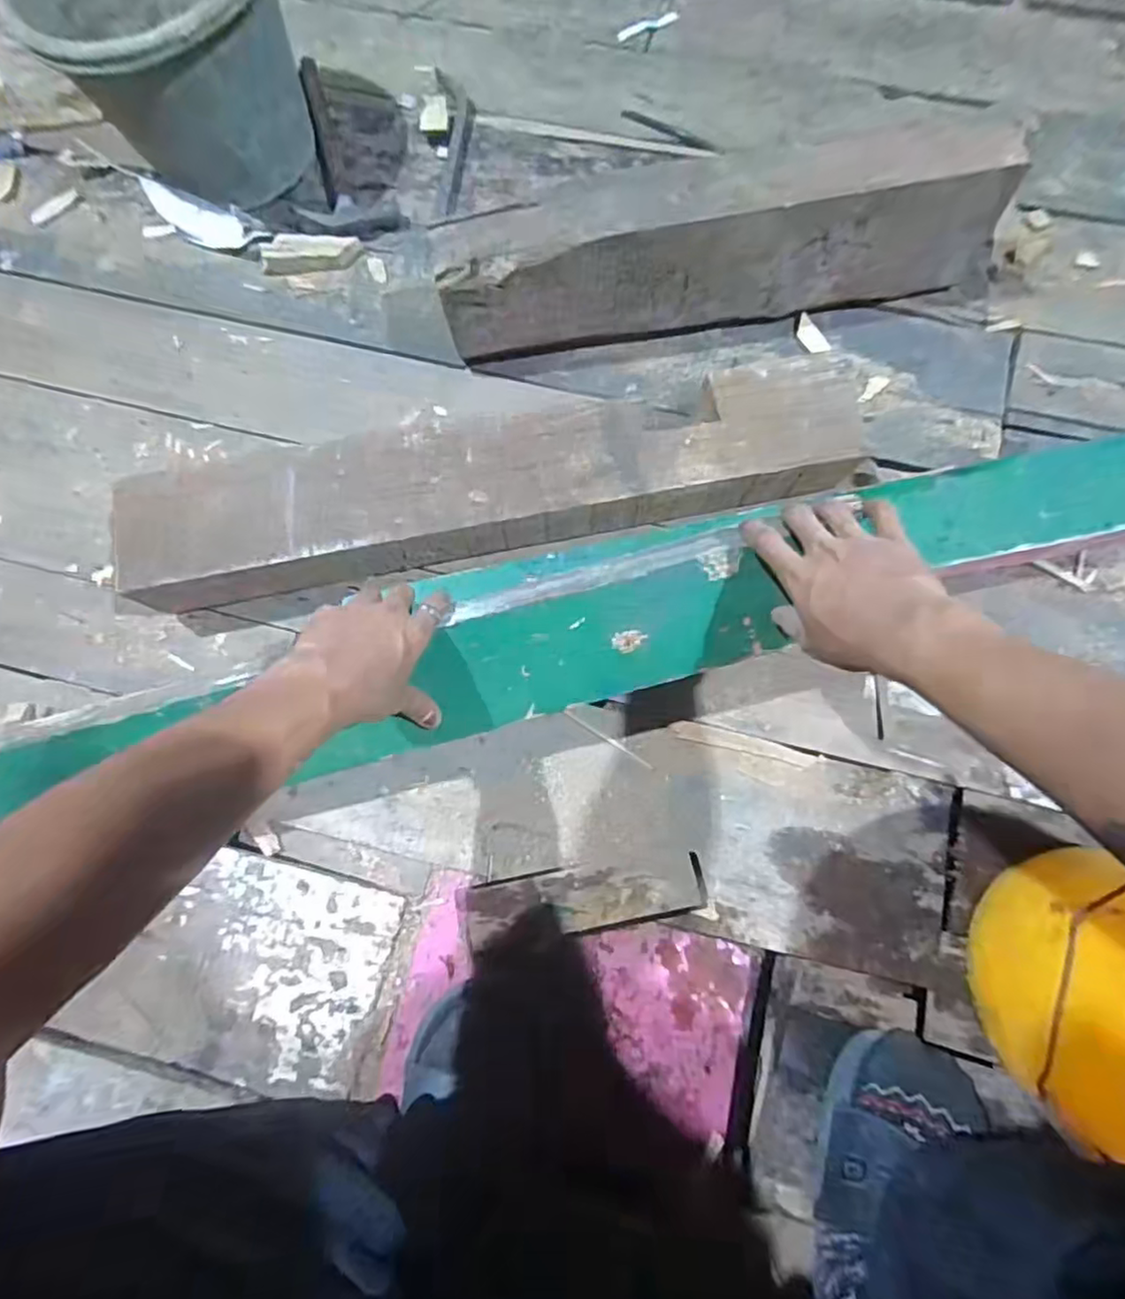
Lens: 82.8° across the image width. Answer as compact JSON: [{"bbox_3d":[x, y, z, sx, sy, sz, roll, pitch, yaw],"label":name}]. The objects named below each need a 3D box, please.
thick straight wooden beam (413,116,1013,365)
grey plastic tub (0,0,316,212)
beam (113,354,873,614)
[{"bbox_3d":[0.170,-0.408,0.662,0.583,0.159,0.079,-8,75,-1],"label":"thick straight wooden beam"},{"bbox_3d":[-0.410,-0.645,0.716,0.243,0.214,0.243,0,75,1],"label":"grey plastic tub"},{"bbox_3d":[-0.055,-0.156,0.632,0.719,0.097,0.127,-12,75,-2],"label":"beam"}]

